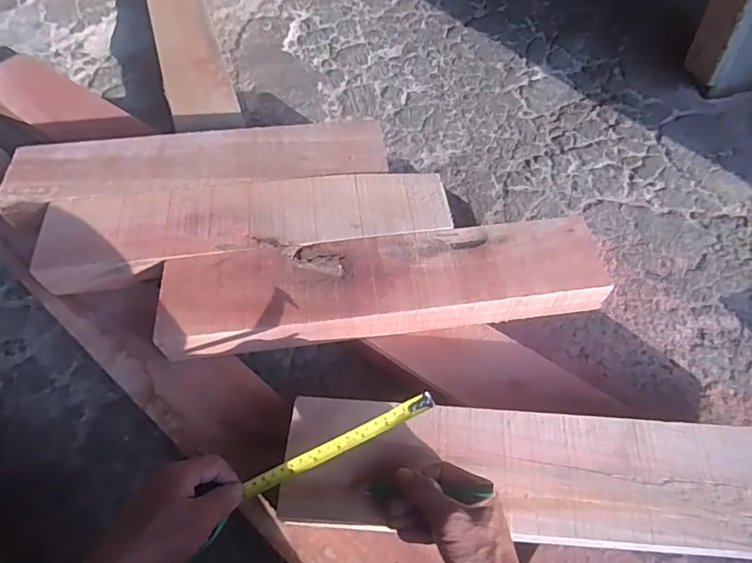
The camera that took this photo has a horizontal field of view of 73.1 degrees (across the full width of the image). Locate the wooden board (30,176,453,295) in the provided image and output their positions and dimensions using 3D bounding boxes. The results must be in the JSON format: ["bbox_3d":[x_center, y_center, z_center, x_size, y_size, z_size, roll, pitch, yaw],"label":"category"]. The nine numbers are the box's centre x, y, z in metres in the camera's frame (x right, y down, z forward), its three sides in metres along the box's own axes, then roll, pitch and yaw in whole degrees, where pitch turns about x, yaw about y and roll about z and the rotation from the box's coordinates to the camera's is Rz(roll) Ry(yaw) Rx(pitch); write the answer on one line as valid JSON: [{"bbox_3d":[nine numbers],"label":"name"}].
[{"bbox_3d":[-0.176,-0.084,0.706,0.545,0.030,0.122,-8,58,-3],"label":"wooden board"}]

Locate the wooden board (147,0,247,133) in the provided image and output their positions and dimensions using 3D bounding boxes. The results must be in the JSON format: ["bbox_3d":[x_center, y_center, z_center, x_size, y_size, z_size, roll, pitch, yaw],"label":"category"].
[{"bbox_3d":[-0.589,-0.972,1.339,0.133,0.042,1.744,-17,60,-9],"label":"wooden board"}]

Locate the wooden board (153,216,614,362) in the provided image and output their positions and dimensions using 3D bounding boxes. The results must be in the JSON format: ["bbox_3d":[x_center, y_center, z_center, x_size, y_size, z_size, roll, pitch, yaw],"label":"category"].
[{"bbox_3d":[0.012,0.005,0.669,0.561,0.058,0.132,-7,58,-2],"label":"wooden board"}]

